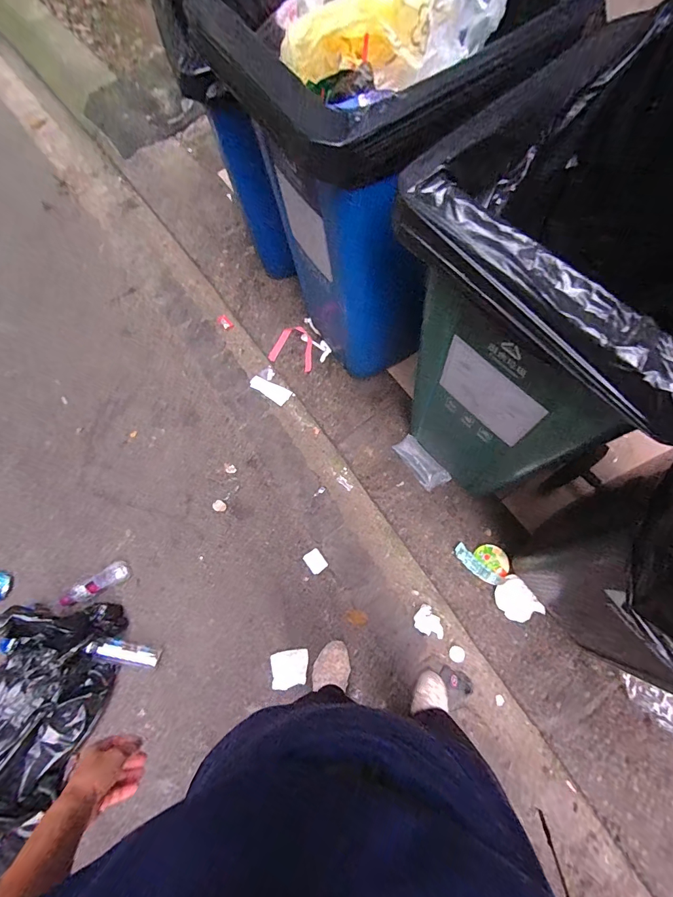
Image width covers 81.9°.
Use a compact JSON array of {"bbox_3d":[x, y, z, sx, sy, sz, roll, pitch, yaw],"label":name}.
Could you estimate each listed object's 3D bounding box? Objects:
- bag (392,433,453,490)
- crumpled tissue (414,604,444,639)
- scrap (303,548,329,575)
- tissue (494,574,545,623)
[{"bbox_3d":[0.270,0.047,1.243,0.086,0.054,0.198,-38,75,-10],"label":"bag"},{"bbox_3d":[0.281,0.528,1.163,0.098,0.016,0.071,41,75,15],"label":"crumpled tissue"},{"bbox_3d":[-0.068,0.365,1.254,0.057,0.006,0.073,-35,72,-16],"label":"scrap"},{"bbox_3d":[0.511,0.431,1.091,0.097,0.027,0.124,-41,75,-11],"label":"tissue"}]

